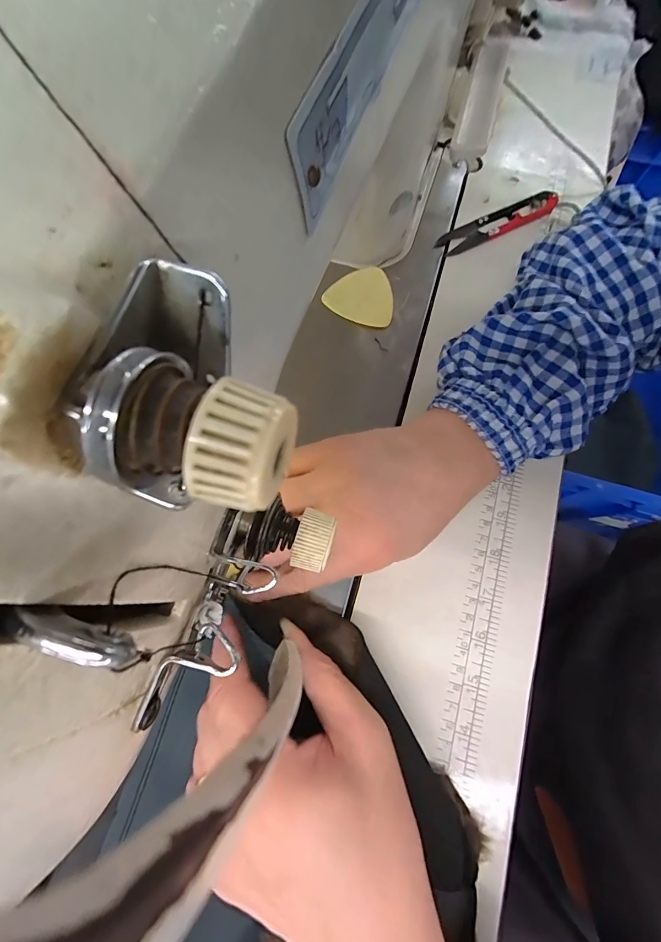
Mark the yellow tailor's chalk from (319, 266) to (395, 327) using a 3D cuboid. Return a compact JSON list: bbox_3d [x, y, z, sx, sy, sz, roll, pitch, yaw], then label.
[{"bbox_3d":[0.027,-0.137,0.300,0.053,0.005,0.049,29,77,7],"label":"yellow tailor's chalk"}]

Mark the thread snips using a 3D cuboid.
[{"bbox_3d":[0.140,-0.206,0.322,0.106,0.010,0.021,-23,76,-6],"label":"thread snips"}]

